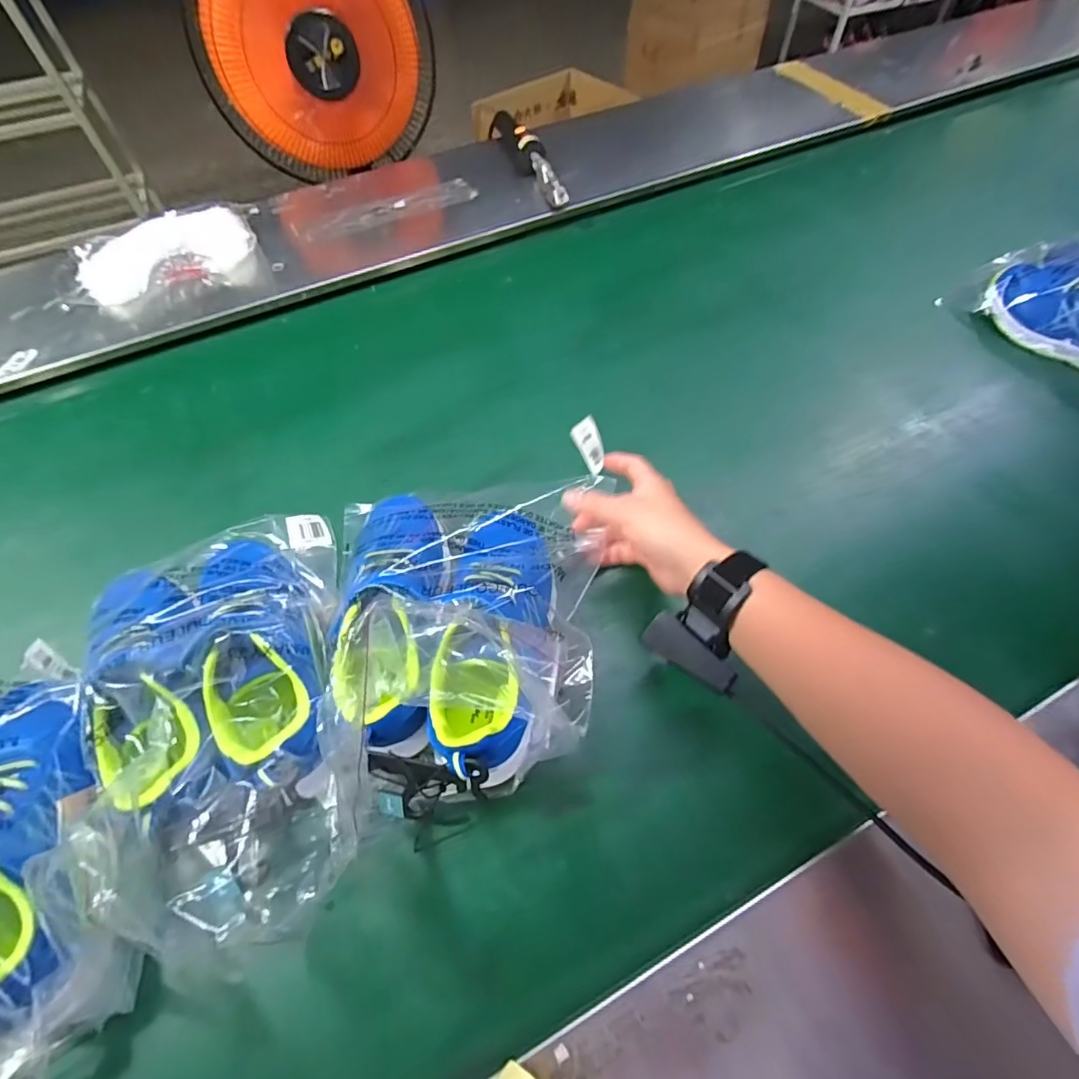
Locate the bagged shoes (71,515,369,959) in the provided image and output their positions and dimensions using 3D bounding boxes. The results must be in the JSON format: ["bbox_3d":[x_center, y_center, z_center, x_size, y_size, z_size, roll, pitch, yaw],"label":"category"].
[{"bbox_3d":[-0.231,0.119,0.392,0.179,0.099,0.297,-16,60,-7],"label":"bagged shoes"}]

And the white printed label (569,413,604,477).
[{"bbox_3d":[0.050,-0.091,0.528,0.006,0.028,0.054,-25,91,-56],"label":"white printed label"}]

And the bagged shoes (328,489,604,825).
[{"bbox_3d":[-0.046,0.074,0.409,0.200,0.083,0.209,-10,60,-3],"label":"bagged shoes"}]

